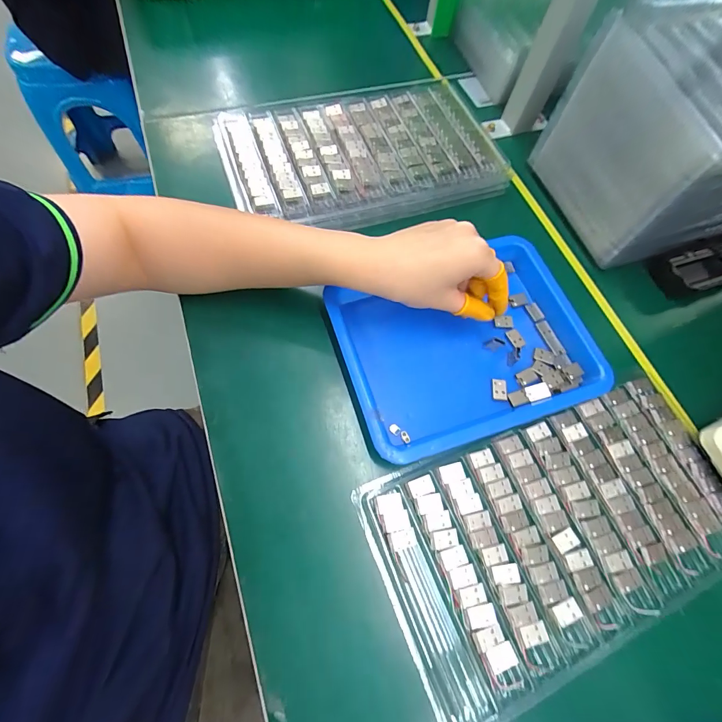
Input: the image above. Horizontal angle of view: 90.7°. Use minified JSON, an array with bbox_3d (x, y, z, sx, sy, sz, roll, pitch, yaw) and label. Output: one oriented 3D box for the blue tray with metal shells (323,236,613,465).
[{"bbox_3d":[0.096,-0.018,0.317,0.222,0.027,0.164,-16,68,-9],"label":"blue tray with metal shells"}]

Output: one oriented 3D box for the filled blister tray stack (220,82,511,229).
[{"bbox_3d":[0.000,-0.228,0.394,0.284,0.026,0.185,-18,68,-9],"label":"filled blister tray stack"}]

